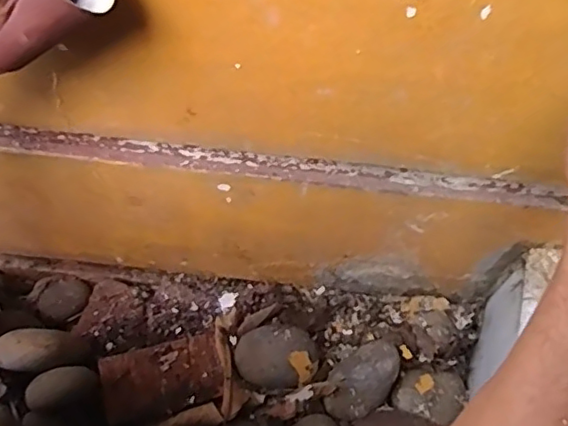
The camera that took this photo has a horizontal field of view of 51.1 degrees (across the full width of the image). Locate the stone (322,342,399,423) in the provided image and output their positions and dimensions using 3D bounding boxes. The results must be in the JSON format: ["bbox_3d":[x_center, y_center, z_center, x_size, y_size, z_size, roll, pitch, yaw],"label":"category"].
[{"bbox_3d":[0.105,0.220,0.782,0.071,0.041,0.119,37,63,16],"label":"stone"}]

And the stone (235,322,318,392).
[{"bbox_3d":[-0.010,0.186,0.771,0.106,0.049,0.080,-2,59,-6],"label":"stone"}]

